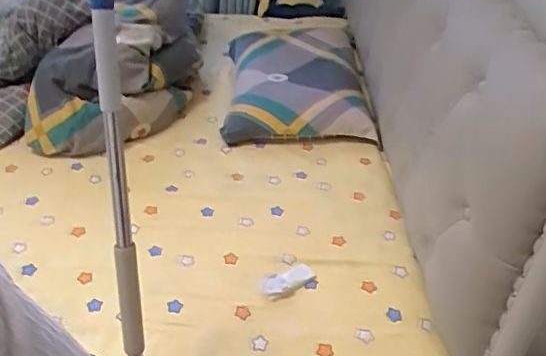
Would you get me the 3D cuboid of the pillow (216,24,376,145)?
[{"bbox_3d":[0.071,-0.283,1.656,0.406,0.142,0.497,3,38,1],"label":"pillow"}]

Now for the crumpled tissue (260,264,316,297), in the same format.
[{"bbox_3d":[0.030,0.212,1.167,0.112,0.016,0.053,-14,41,-19],"label":"crumpled tissue"}]

